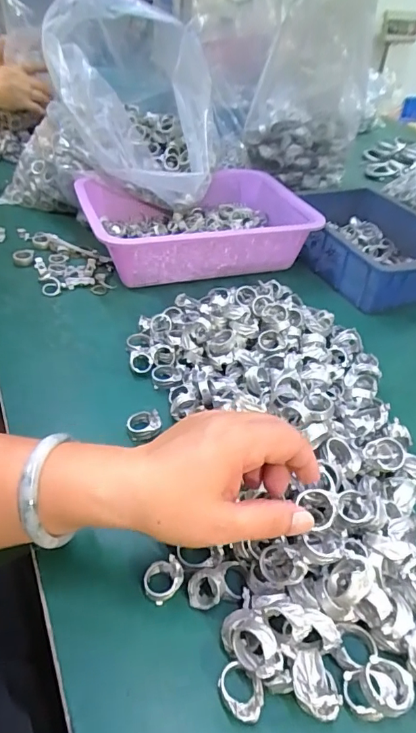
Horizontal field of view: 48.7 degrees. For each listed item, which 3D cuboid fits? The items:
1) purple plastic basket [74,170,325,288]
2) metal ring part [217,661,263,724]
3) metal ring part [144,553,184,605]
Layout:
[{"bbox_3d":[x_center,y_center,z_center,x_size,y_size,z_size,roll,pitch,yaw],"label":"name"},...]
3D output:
[{"bbox_3d":[-0.013,-0.207,0.659,0.297,0.074,0.214,-12,44,-19],"label":"purple plastic basket"},{"bbox_3d":[0.018,0.183,0.259,0.027,0.016,0.023,23,43,20],"label":"metal ring part"},{"bbox_3d":[-0.029,0.139,0.303,0.027,0.016,0.022,-21,47,-28],"label":"metal ring part"}]

